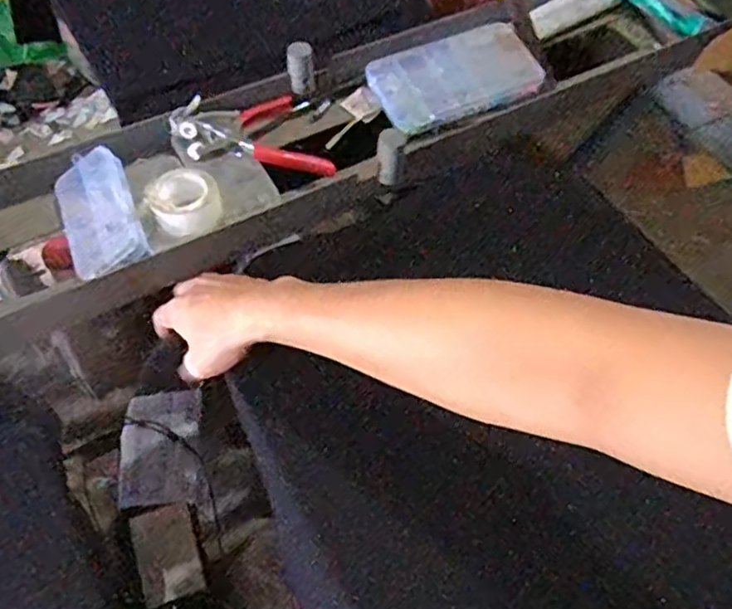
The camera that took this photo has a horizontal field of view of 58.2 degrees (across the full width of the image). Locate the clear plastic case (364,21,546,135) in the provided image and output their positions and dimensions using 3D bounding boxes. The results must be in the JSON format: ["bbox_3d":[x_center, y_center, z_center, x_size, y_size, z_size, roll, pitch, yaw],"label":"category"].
[{"bbox_3d":[0.098,-0.259,0.739,0.178,0.028,0.108,-22,74,-10],"label":"clear plastic case"}]

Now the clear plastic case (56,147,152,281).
[{"bbox_3d":[-0.247,-0.085,0.614,0.072,0.019,0.133,-33,63,8],"label":"clear plastic case"}]

